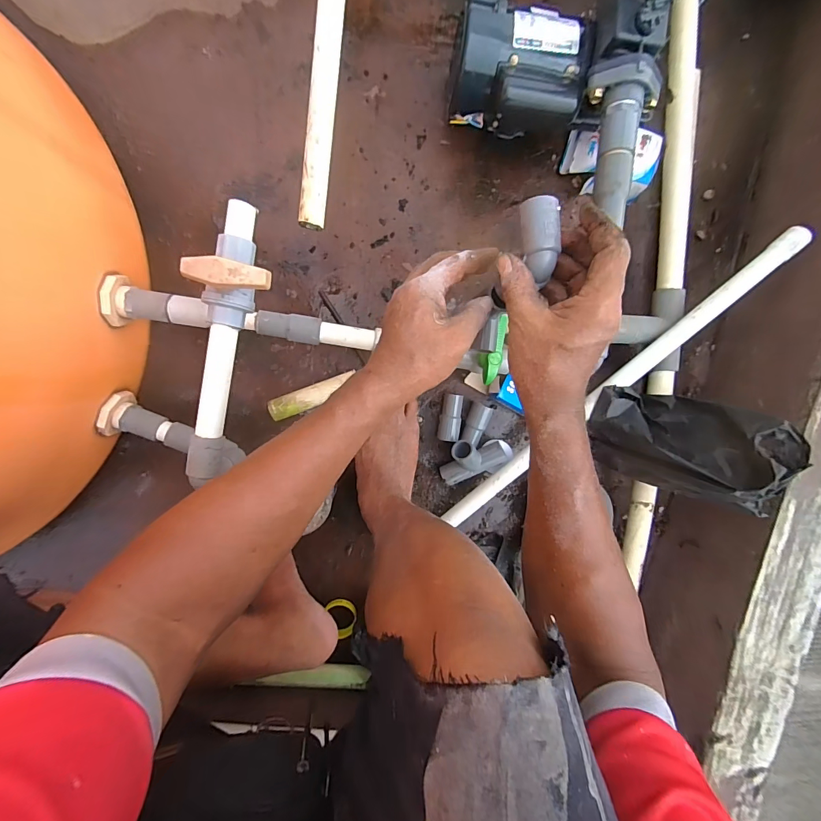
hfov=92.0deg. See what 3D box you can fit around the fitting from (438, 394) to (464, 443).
[{"bbox_3d":[0.063,0.010,0.618,0.033,0.030,0.072,9,94,-8],"label":"fitting"}]

